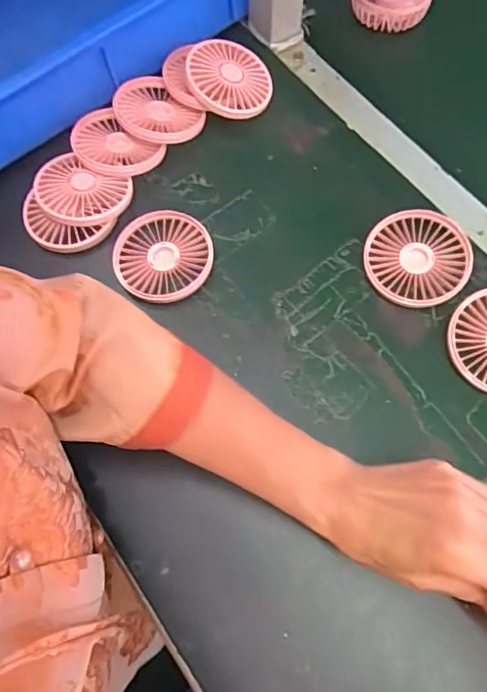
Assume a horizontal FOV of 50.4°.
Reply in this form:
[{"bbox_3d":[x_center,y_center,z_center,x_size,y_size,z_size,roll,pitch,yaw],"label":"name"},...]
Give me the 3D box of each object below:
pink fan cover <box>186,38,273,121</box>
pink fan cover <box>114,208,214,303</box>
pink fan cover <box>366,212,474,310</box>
[{"bbox_3d":[-0.015,-0.266,0.512,0.083,0.015,0.083,-4,80,-14],"label":"pink fan cover"},{"bbox_3d":[-0.072,-0.079,0.467,0.086,0.015,0.087,-4,69,0],"label":"pink fan cover"},{"bbox_3d":[0.151,-0.075,0.449,0.084,0.025,0.084,-1,69,1],"label":"pink fan cover"}]

